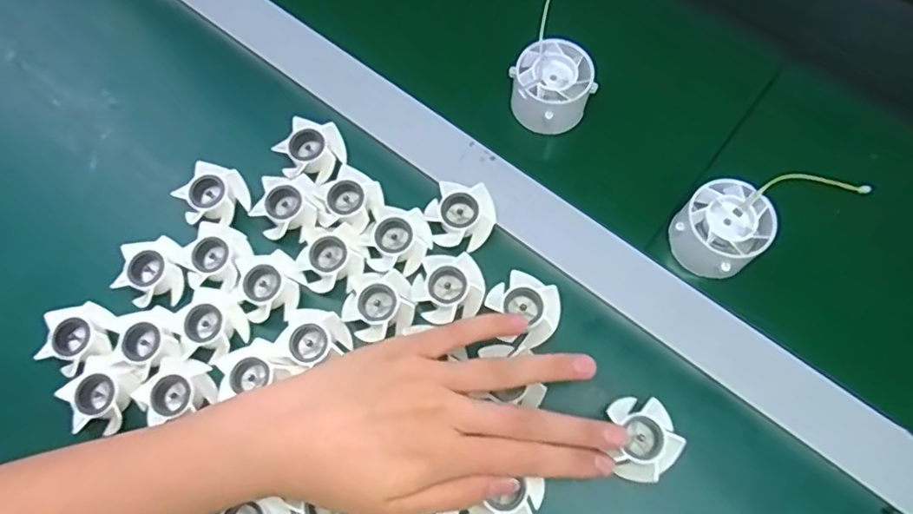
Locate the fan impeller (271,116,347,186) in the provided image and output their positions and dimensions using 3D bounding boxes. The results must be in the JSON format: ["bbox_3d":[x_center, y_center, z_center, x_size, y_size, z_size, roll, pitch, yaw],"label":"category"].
[{"bbox_3d":[-0.092,-0.067,0.376,0.041,0.017,0.035,2,72,3],"label":"fan impeller"}]

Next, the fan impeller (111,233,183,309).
[{"bbox_3d":[-0.184,0.009,0.359,0.037,0.017,0.037,-2,72,2],"label":"fan impeller"}]

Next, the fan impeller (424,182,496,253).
[{"bbox_3d":[0.003,-0.025,0.361,0.040,0.018,0.039,14,73,7],"label":"fan impeller"}]

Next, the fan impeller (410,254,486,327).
[{"bbox_3d":[-0.004,0.018,0.345,0.039,0.015,0.037,-1,72,2],"label":"fan impeller"}]

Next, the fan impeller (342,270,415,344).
[{"bbox_3d":[-0.045,0.028,0.344,0.039,0.015,0.040,-1,72,2],"label":"fan impeller"}]

